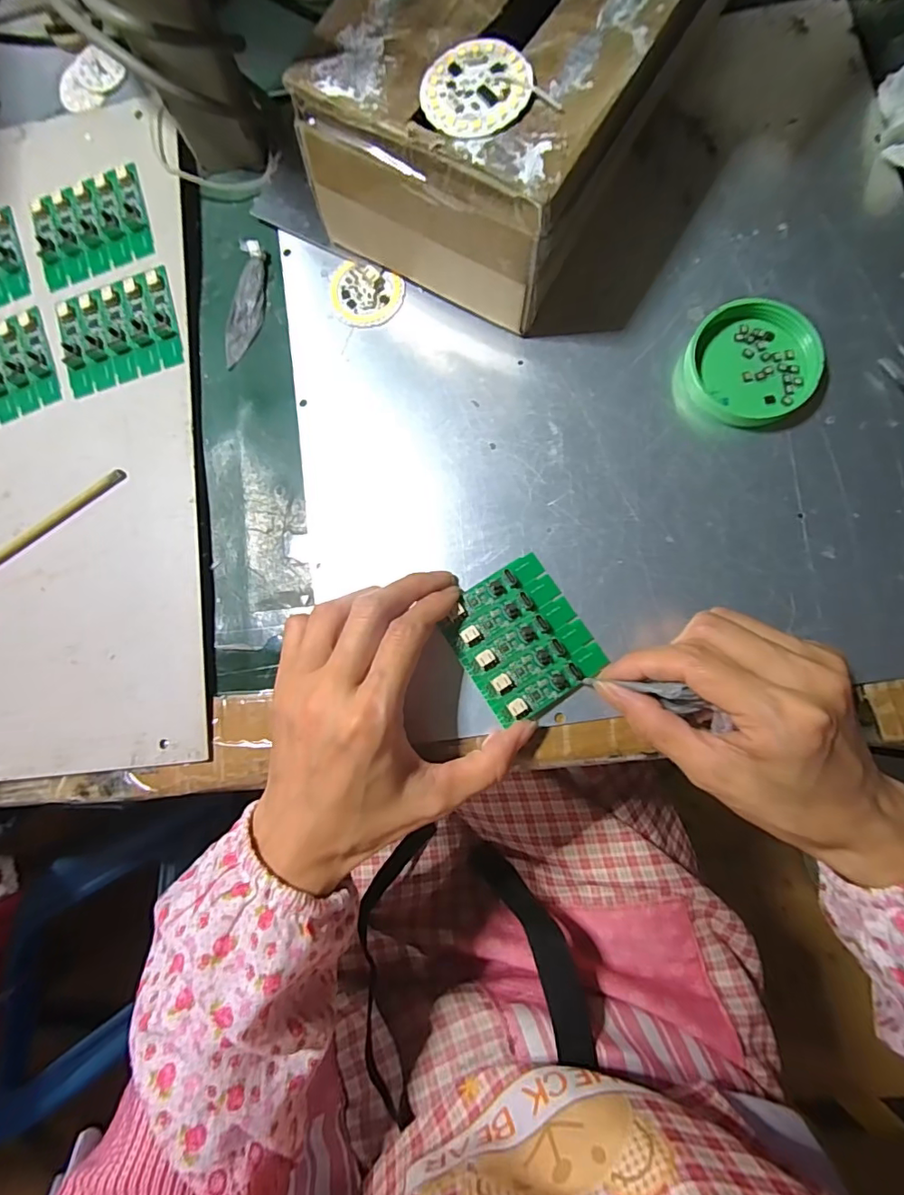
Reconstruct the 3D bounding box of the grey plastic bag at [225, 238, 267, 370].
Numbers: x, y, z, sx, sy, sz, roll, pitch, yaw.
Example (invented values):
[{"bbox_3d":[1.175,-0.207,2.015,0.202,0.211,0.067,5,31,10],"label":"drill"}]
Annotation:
[{"bbox_3d":[-0.120,-0.172,0.303,0.019,0.004,0.078,7,84,4],"label":"grey plastic bag"}]

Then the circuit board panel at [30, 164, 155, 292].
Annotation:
[{"bbox_3d":[-0.214,-0.219,0.305,0.069,0.005,0.054,-18,83,1],"label":"circuit board panel"}]

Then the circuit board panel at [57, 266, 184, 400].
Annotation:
[{"bbox_3d":[-0.190,-0.151,0.295,0.069,0.006,0.055,-17,83,1],"label":"circuit board panel"}]

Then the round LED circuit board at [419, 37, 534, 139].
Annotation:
[{"bbox_3d":[0.010,-0.209,0.211,0.043,0.004,0.043,0,83,3],"label":"round LED circuit board"}]

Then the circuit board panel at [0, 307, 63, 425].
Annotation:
[{"bbox_3d":[-0.267,-0.131,0.303,0.069,0.005,0.056,-21,83,1],"label":"circuit board panel"}]

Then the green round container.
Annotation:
[{"bbox_3d":[0.155,-0.121,0.268,0.062,0.016,0.059,0,83,3],"label":"green round container"}]

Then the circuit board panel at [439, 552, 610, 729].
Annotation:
[{"bbox_3d":[0.035,0.021,0.260,0.062,0.012,0.069,-34,83,-1],"label":"circuit board panel"}]

